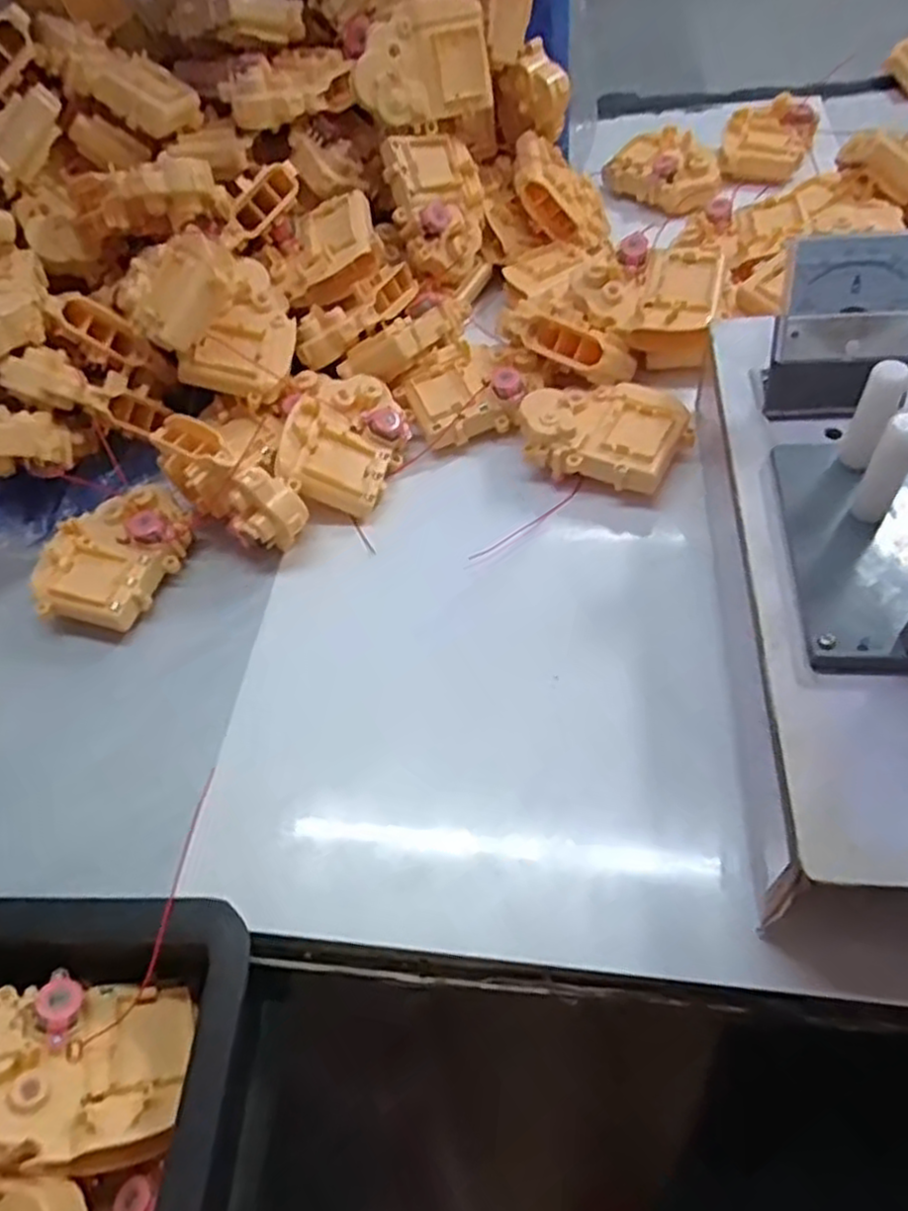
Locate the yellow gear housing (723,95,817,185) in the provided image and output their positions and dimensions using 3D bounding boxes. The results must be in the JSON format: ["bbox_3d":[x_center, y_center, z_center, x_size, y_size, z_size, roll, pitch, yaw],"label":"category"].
[{"bbox_3d":[0.272,-0.404,0.644,0.070,0.033,0.084,13,58,19],"label":"yellow gear housing"}]

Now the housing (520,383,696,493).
[{"bbox_3d":[0.092,-0.105,0.458,0.096,0.032,0.069,14,59,19],"label":"housing"}]

